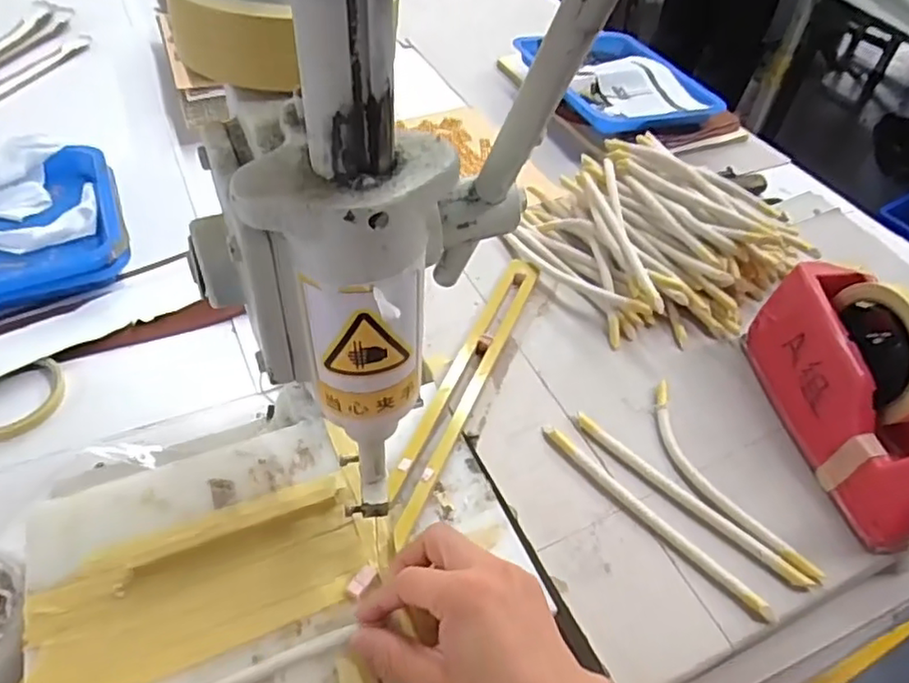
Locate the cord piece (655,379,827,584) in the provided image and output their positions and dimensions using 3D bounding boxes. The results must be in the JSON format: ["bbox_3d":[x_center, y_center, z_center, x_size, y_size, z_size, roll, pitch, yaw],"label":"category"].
[{"bbox_3d":[0.191,0.101,0.470,0.039,0.011,0.175,-16,51,-20],"label":"cord piece"}]

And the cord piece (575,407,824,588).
[{"bbox_3d":[0.163,0.112,0.459,0.186,0.009,0.014,37,54,26],"label":"cord piece"}]

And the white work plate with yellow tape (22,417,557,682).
[{"bbox_3d":[-0.110,0.141,0.412,0.293,0.012,0.198,-15,50,-19],"label":"white work plate with yellow tape"}]

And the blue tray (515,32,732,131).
[{"bbox_3d":[0.235,-0.391,0.957,0.231,0.032,0.279,-20,54,-23],"label":"blue tray"}]

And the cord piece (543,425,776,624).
[{"bbox_3d":[0.135,0.122,0.449,0.012,0.009,0.189,-32,57,-30],"label":"cord piece"}]

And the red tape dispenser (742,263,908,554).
[{"bbox_3d":[0.299,0.029,0.466,0.062,0.119,0.203,-3,48,-8],"label":"red tape dispenser"}]

